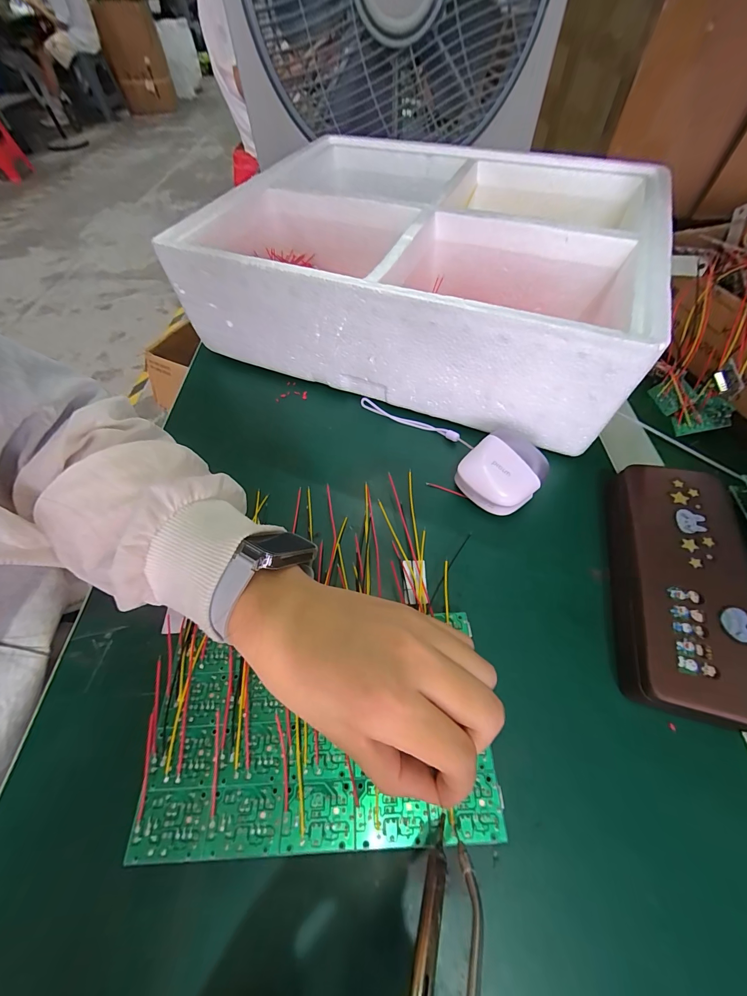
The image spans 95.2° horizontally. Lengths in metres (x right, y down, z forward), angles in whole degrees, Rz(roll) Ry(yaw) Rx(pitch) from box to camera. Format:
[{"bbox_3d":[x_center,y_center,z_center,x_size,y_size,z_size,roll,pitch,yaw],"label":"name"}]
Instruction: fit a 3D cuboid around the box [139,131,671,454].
[{"bbox_3d":[0.054,-0.239,0.361,0.378,0.115,0.324,19,61,15],"label":"box"}]

